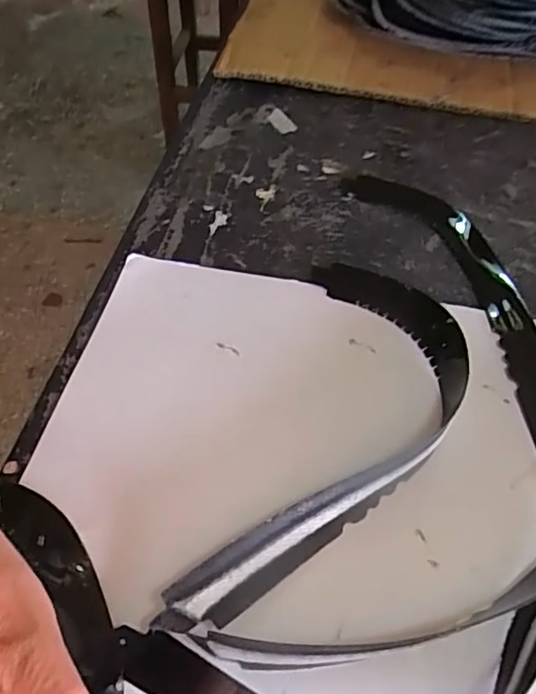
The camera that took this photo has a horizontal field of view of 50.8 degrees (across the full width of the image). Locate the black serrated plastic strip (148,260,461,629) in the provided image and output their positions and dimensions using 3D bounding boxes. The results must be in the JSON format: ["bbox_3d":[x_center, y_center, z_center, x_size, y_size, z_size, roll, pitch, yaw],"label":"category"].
[{"bbox_3d":[0.030,0.030,0.203,0.070,0.014,0.162,17,54,10],"label":"black serrated plastic strip"}]

